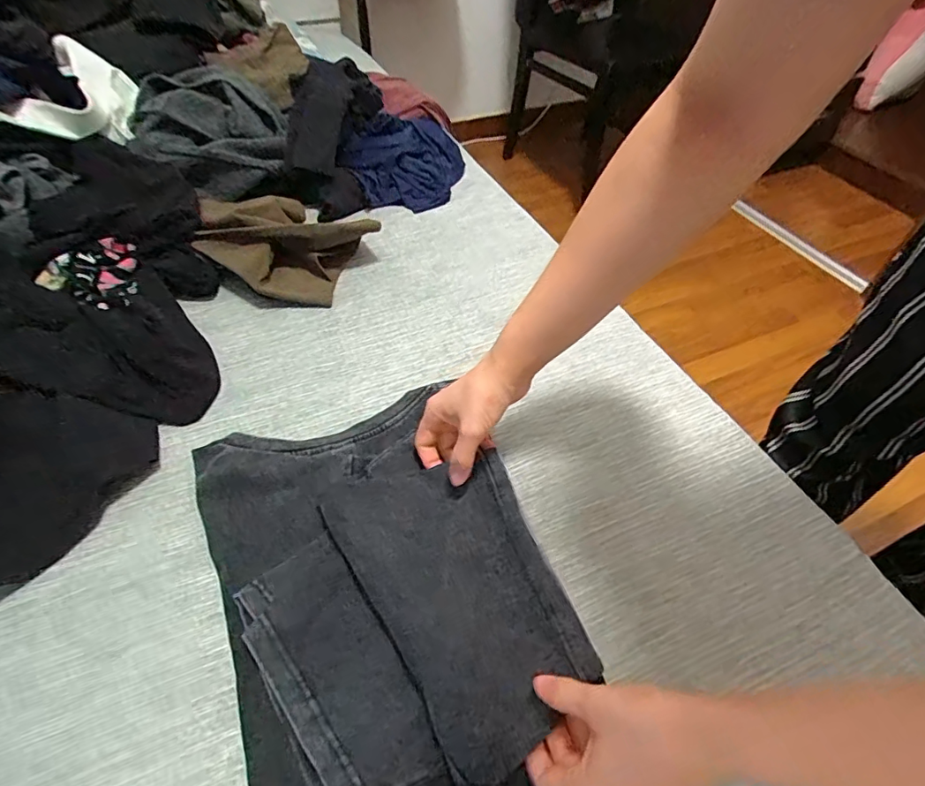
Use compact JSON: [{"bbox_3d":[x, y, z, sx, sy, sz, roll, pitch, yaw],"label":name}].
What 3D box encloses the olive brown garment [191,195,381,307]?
[{"bbox_3d":[-0.247,-0.213,0.694,0.225,0.080,0.168,29,54,21],"label":"olive brown garment"}]

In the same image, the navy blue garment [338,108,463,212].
[{"bbox_3d":[-0.088,-0.395,0.858,0.171,0.073,0.237,13,50,10],"label":"navy blue garment"}]

